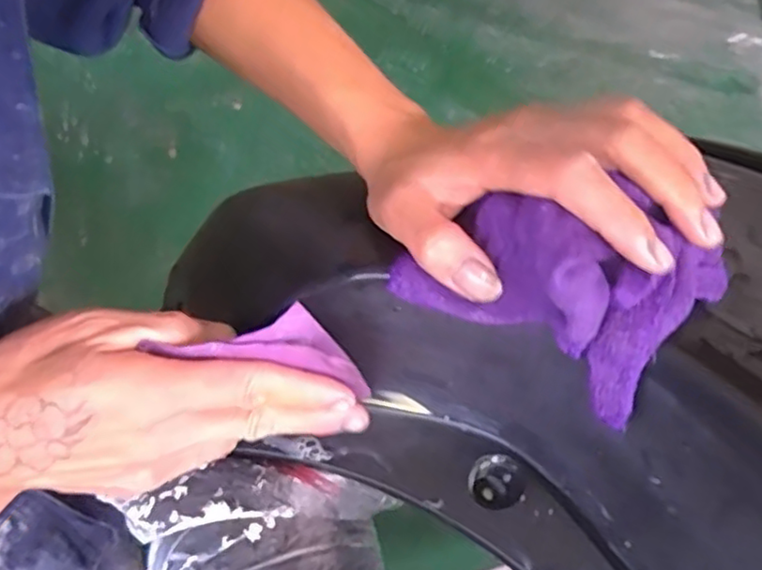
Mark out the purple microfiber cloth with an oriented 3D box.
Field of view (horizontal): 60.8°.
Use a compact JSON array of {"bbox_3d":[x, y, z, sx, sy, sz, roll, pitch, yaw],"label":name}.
[{"bbox_3d":[0.077,-0.012,0.271,0.117,0.053,0.082,29,53,19],"label":"purple microfiber cloth"}]

